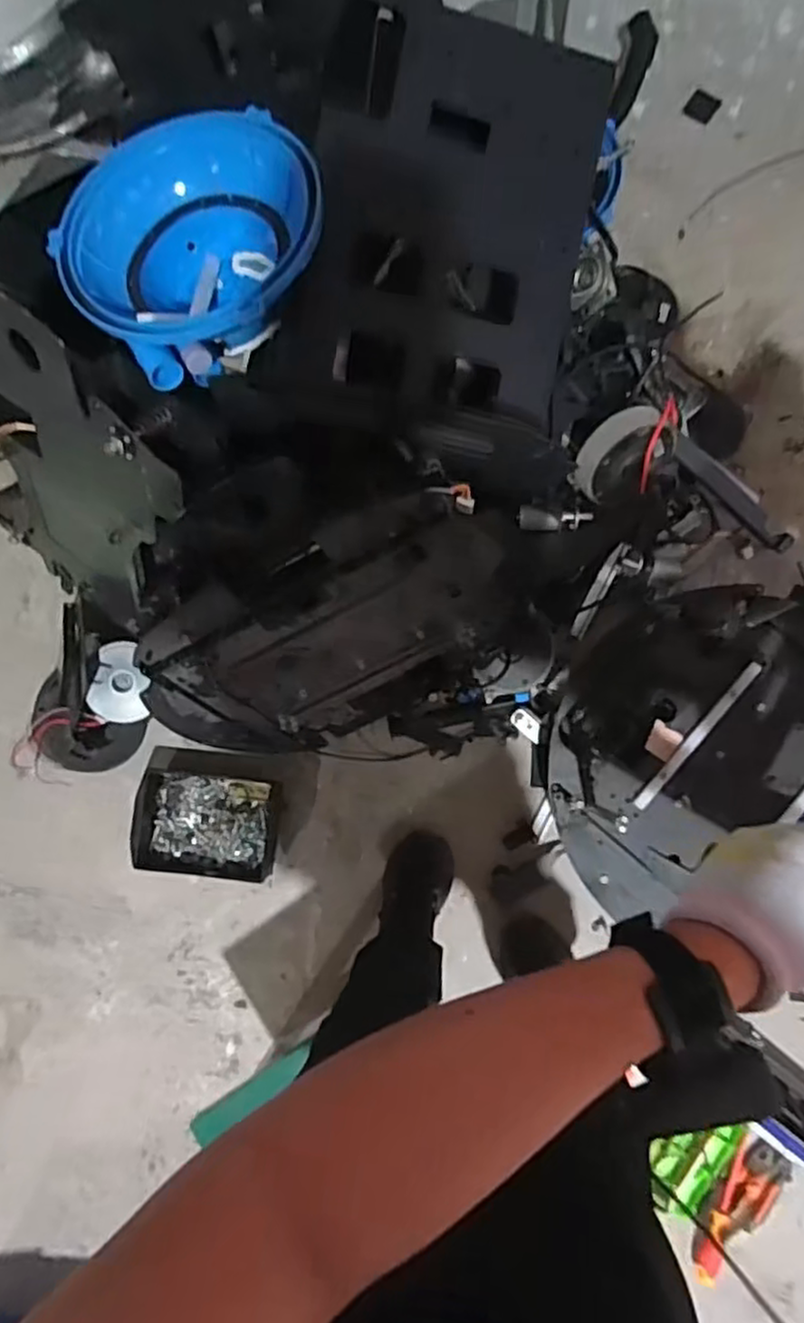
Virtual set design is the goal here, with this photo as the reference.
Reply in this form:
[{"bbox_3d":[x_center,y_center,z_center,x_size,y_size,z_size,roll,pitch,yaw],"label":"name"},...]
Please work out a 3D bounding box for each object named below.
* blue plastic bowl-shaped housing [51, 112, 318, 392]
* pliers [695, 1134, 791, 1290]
[{"bbox_3d":[-0.229,-0.473,0.836,0.289,0.158,0.270,-1,82,6],"label":"blue plastic bowl-shaped housing"},{"bbox_3d":[0.529,0.872,1.096,0.092,0.029,0.233,31,88,8],"label":"pliers"}]

